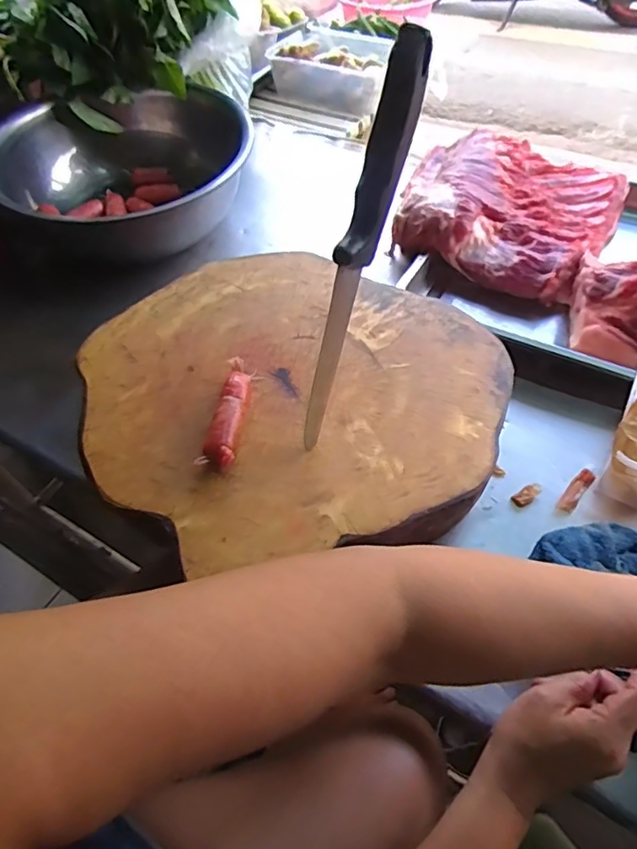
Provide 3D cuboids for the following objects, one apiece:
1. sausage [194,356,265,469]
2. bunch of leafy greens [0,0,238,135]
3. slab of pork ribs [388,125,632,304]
[{"bbox_3d":[-0.082,-0.015,0.518,0.028,0.028,0.125,5,57,7],"label":"sausage"},{"bbox_3d":[-0.288,-0.634,0.829,0.232,0.197,0.350,22,60,17],"label":"bunch of leafy greens"},{"bbox_3d":[0.258,-0.314,0.774,0.291,0.066,0.261,23,61,18],"label":"slab of pork ribs"}]

